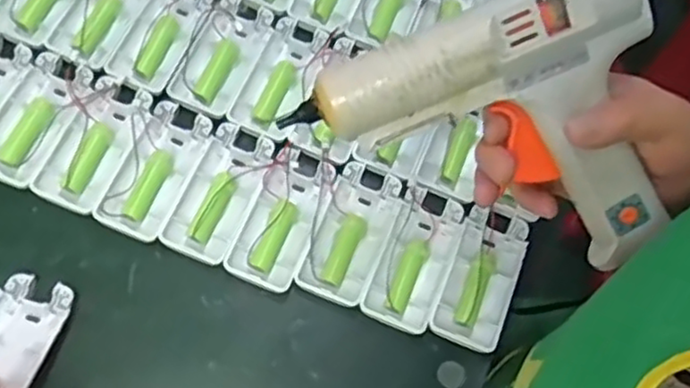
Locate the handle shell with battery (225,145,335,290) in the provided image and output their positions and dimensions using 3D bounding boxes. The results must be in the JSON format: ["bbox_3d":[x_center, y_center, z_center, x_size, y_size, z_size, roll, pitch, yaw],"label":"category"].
[{"bbox_3d":[-0.041,0.013,0.463,0.044,0.013,0.097,20,68,6],"label":"handle shell with battery"}]

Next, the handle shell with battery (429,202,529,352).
[{"bbox_3d":[0.091,0.054,0.464,0.044,0.016,0.095,20,68,6],"label":"handle shell with battery"}]

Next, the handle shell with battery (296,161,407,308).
[{"bbox_3d":[0.005,0.026,0.475,0.048,0.014,0.096,22,69,6],"label":"handle shell with battery"}]

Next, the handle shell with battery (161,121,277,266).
[{"bbox_3d":[-0.082,-0.002,0.468,0.045,0.017,0.095,23,69,3],"label":"handle shell with battery"}]

